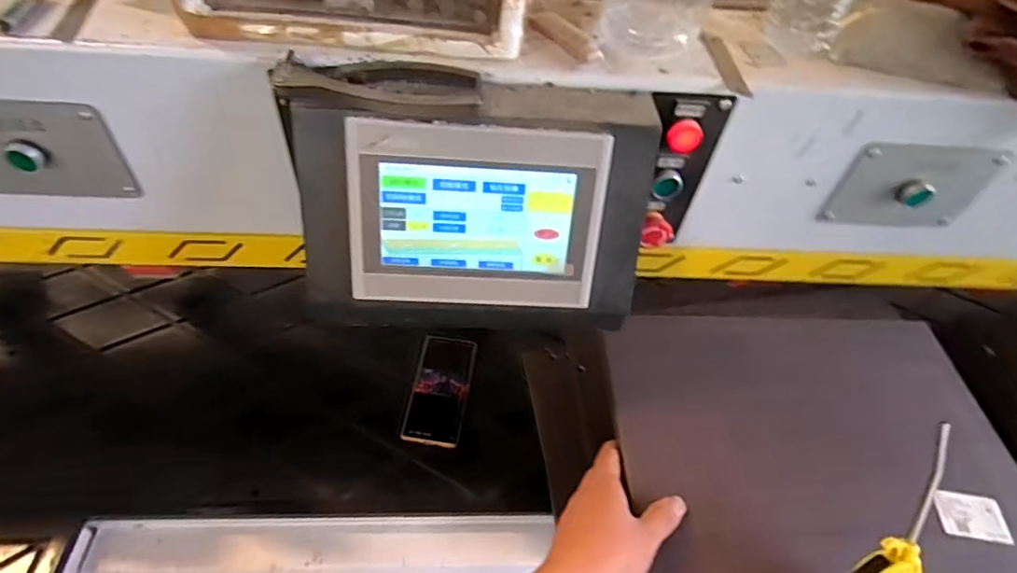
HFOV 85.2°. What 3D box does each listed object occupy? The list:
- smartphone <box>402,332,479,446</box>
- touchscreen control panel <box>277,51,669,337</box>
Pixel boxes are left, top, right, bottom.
[{"bbox_3d":[-0.094,0.142,0.773,0.077,0.010,0.163,8,55,0],"label":"smartphone"},{"bbox_3d":[-0.027,-0.064,0.466,0.279,0.211,0.045,2,25,-4],"label":"touchscreen control panel"}]

